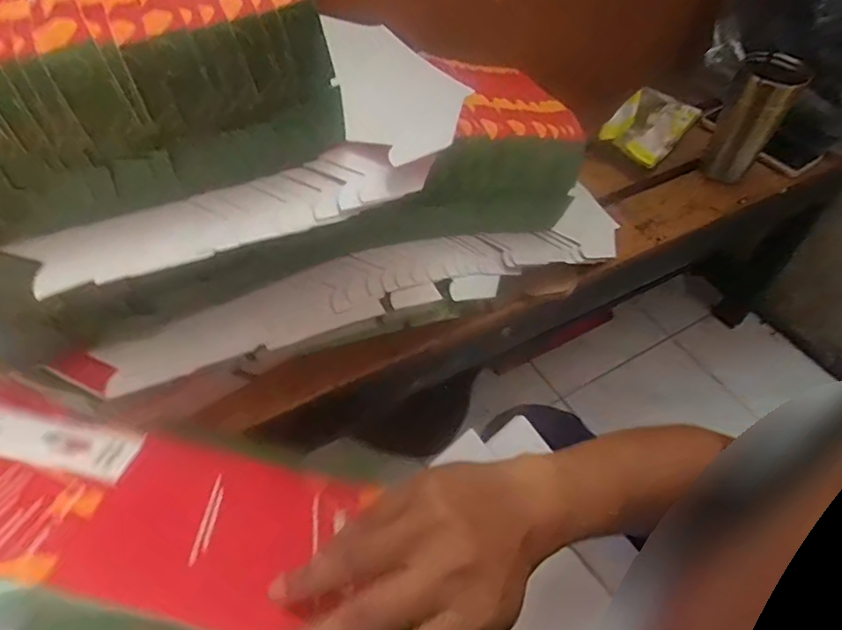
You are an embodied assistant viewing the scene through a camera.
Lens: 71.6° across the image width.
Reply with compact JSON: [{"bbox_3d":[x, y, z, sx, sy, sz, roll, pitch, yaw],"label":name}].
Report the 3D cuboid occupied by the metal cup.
[{"bbox_3d":[0.398,-0.232,0.712,0.069,0.152,0.084,30,55,19],"label":"metal cup"}]

